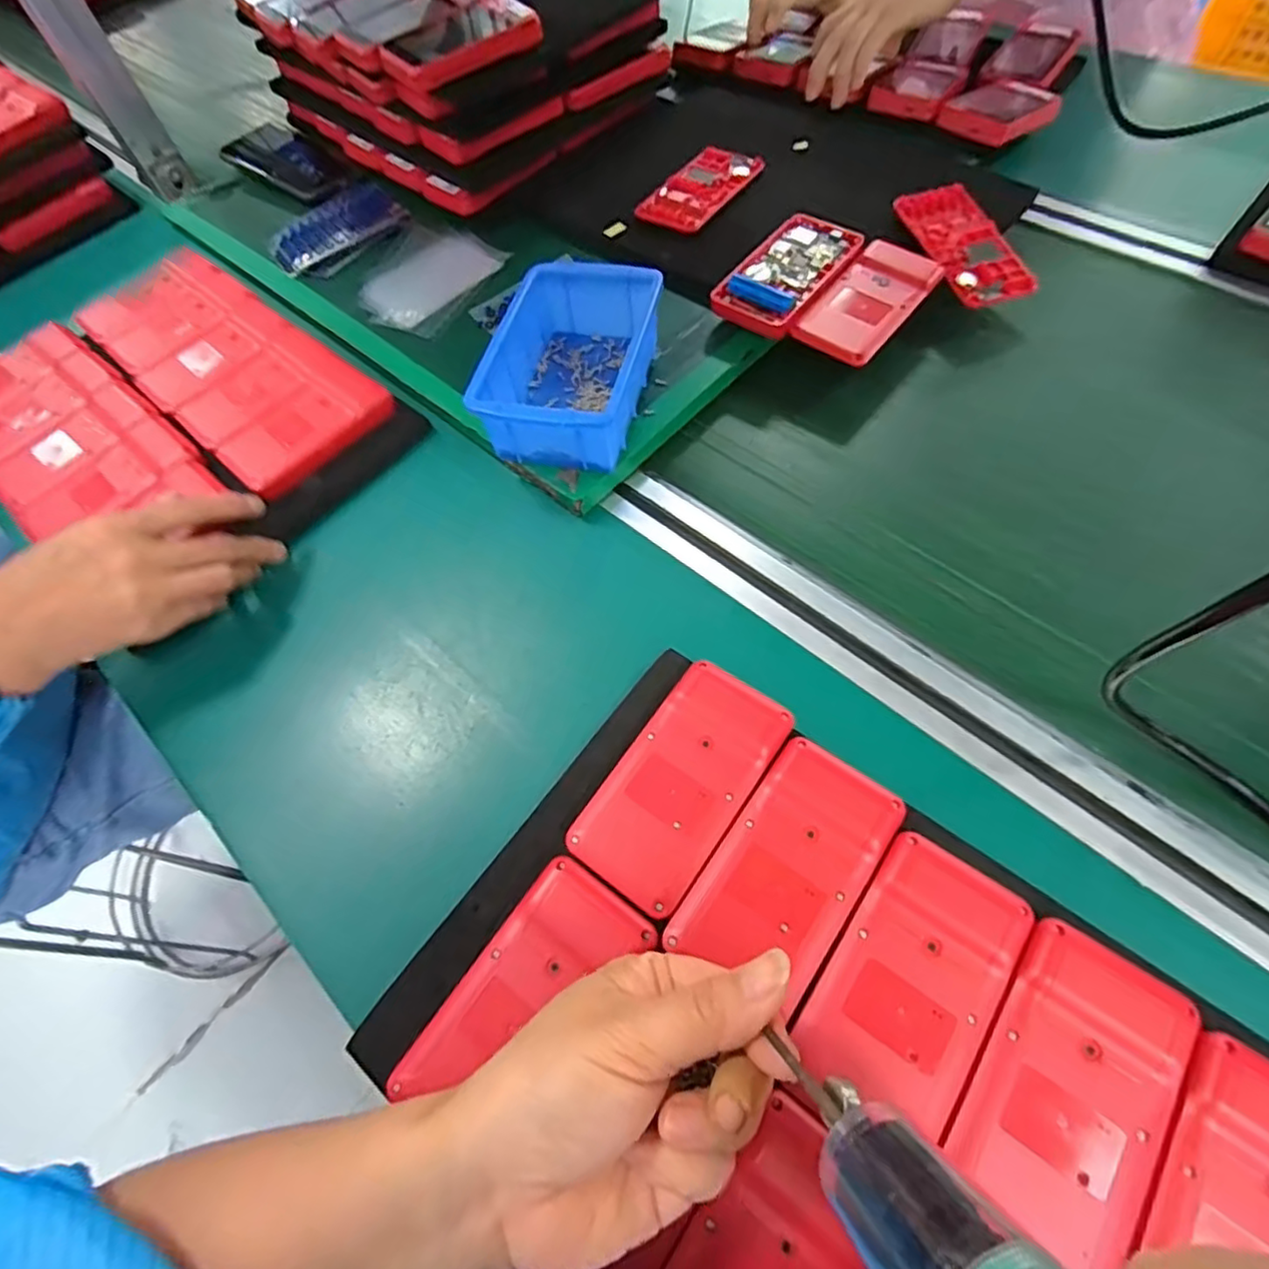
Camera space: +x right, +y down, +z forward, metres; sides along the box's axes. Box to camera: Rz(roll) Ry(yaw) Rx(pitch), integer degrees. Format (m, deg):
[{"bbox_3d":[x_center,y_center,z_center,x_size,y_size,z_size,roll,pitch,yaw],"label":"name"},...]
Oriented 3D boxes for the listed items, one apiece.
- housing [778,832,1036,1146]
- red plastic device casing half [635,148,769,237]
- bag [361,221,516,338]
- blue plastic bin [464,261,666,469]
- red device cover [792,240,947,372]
[{"bbox_3d":[0.115,0.148,0.262,0.061,0.011,0.116,31,69,20],"label":"housing"},{"bbox_3d":[0.055,-0.378,0.535,0.063,0.010,0.117,27,68,18],"label":"red plastic device casing half"},{"bbox_3d":[-0.175,-0.298,0.529,0.099,0.015,0.117,28,68,19],"label":"bag"},{"bbox_3d":[-0.041,-0.182,0.423,0.094,0.051,0.141,10,64,11],"label":"blue plastic bin"},{"bbox_3d":[0.171,-0.242,0.454,0.060,0.010,0.115,35,71,17],"label":"red device cover"}]

